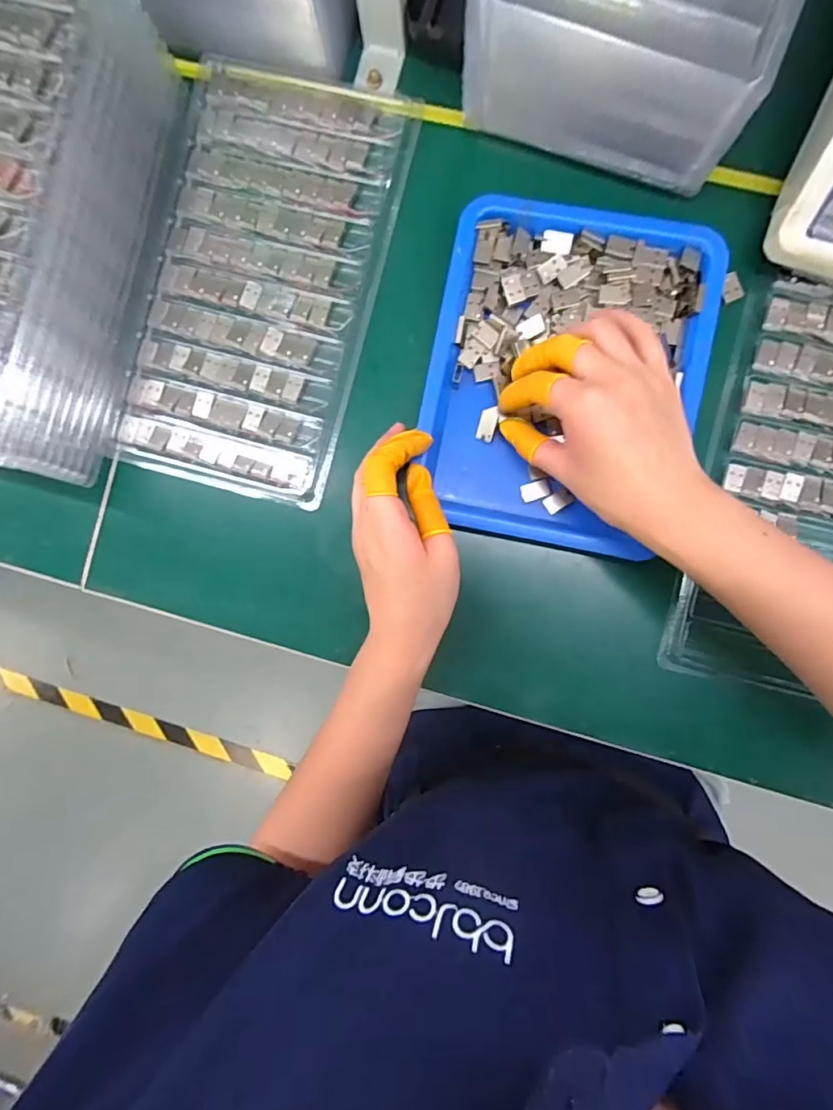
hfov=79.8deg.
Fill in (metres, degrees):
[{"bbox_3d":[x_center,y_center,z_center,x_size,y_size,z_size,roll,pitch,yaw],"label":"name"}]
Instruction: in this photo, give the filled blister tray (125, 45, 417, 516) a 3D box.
[{"bbox_3d":[-0.110,-0.193,0.354,0.156,0.016,0.288,14,91,4],"label":"filled blister tray"}]

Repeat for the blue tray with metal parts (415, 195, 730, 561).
[{"bbox_3d":[0.097,-0.119,0.331,0.174,0.019,0.220,10,93,5],"label":"blue tray with metal parts"}]

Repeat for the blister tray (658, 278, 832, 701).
[{"bbox_3d":[0.276,-0.037,0.330,0.160,0.017,0.266,15,91,4],"label":"blister tray"}]

